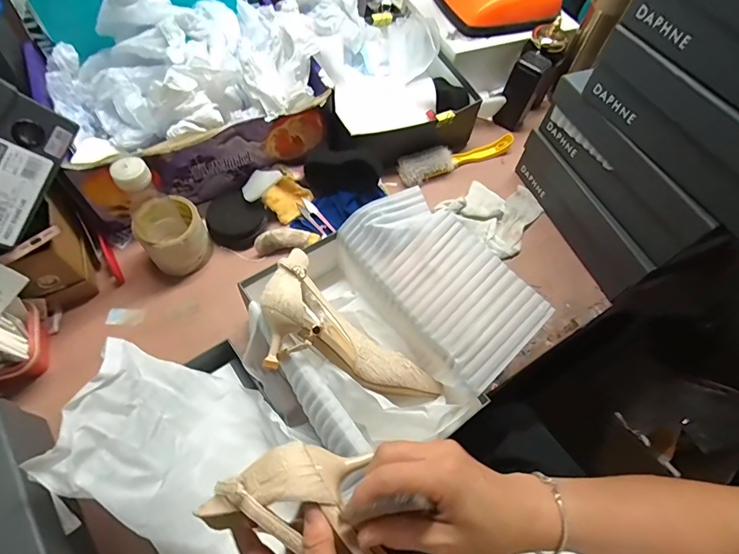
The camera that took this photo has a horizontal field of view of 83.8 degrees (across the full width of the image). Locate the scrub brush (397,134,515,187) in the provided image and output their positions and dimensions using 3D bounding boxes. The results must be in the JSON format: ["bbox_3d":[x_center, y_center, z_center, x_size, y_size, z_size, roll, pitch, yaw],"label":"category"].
[{"bbox_3d":[0.166,-0.219,0.762,0.238,0.039,0.053,-16,63,-12],"label":"scrub brush"}]

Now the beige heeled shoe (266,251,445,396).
[{"bbox_3d":[-0.024,0.087,0.492,0.245,0.060,0.123,36,63,-6],"label":"beige heeled shoe"}]

